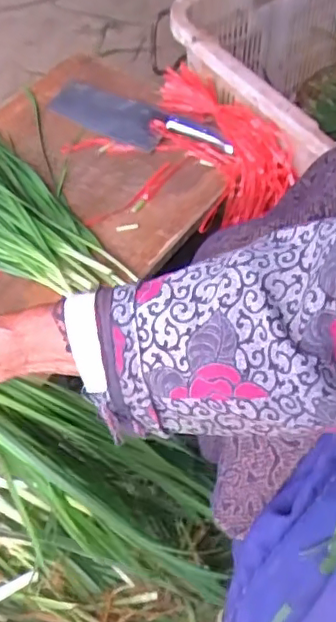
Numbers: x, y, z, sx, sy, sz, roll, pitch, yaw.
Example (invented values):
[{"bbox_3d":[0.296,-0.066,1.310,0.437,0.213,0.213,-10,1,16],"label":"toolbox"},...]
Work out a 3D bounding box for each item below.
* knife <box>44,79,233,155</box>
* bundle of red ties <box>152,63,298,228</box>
[{"bbox_3d":[-0.044,-0.277,0.850,0.302,0.032,0.094,25,60,16],"label":"knife"},{"bbox_3d":[0.063,-0.232,0.826,0.146,0.087,0.263,-19,58,-13],"label":"bundle of red ties"}]

